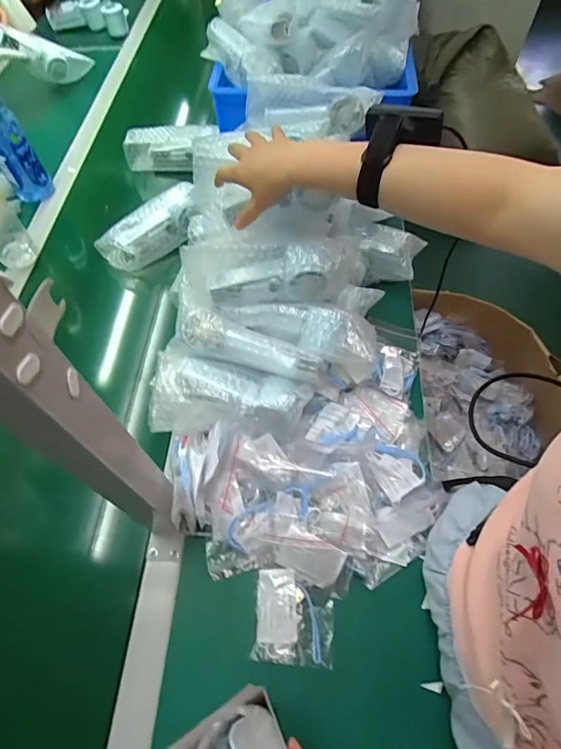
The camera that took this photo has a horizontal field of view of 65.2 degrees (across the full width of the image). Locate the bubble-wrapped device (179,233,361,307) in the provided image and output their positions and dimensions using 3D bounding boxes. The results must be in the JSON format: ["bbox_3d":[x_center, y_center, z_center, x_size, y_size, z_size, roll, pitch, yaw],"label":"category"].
[{"bbox_3d":[-0.011,-0.125,0.531,0.207,0.077,0.044,-5,59,-1],"label":"bubble-wrapped device"}]

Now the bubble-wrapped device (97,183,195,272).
[{"bbox_3d":[-0.218,-0.247,0.749,0.174,0.067,0.070,-36,65,-18],"label":"bubble-wrapped device"}]

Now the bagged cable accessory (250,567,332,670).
[{"bbox_3d":[0.015,0.259,0.472,0.082,0.011,0.086,3,59,4],"label":"bagged cable accessory"}]

